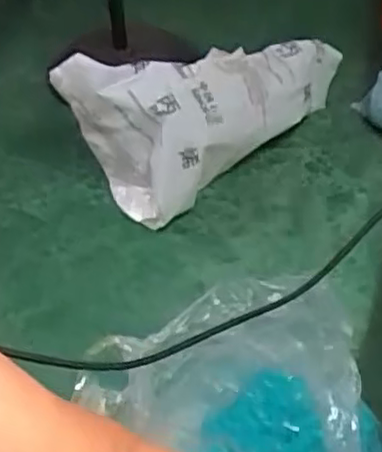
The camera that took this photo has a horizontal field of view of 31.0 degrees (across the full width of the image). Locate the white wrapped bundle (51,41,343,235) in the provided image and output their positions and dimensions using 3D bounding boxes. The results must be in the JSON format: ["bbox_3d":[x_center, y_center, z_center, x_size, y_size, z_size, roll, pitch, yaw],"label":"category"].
[{"bbox_3d":[0.074,-0.335,1.769,0.699,0.298,0.401,-31,51,-22],"label":"white wrapped bundle"}]

